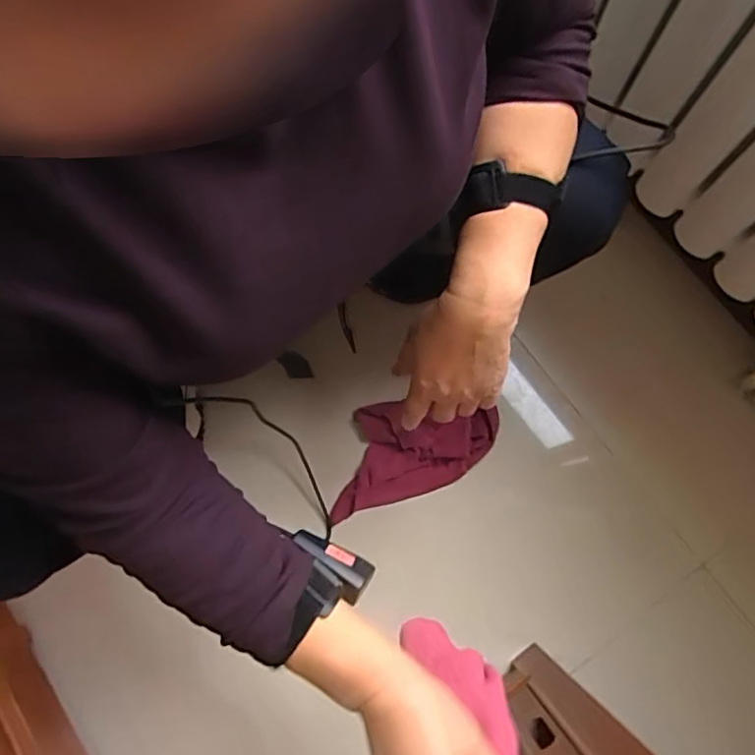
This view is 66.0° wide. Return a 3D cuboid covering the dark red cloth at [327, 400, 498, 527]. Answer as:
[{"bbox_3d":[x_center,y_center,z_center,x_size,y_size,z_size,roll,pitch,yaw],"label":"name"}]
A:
[{"bbox_3d":[0.041,0.089,0.765,0.240,0.035,0.128,-18,77,-3],"label":"dark red cloth"}]

